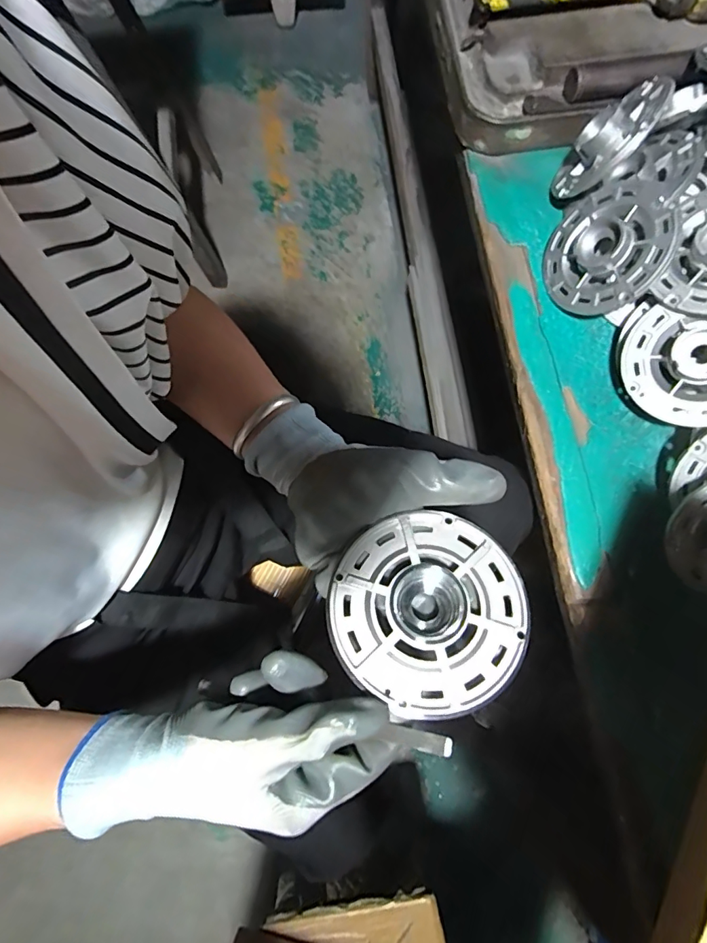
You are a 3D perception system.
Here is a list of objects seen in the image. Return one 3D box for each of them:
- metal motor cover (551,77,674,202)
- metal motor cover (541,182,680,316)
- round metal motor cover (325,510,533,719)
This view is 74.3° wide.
[{"bbox_3d":[0.230,-0.306,0.425,0.028,0.100,0.101,30,85,-24],"label":"metal motor cover"},{"bbox_3d":[0.218,-0.193,0.406,0.103,0.025,0.103,-16,75,43],"label":"metal motor cover"},{"bbox_3d":[0.043,0.076,0.262,0.104,0.025,0.104,0,78,1],"label":"round metal motor cover"}]

